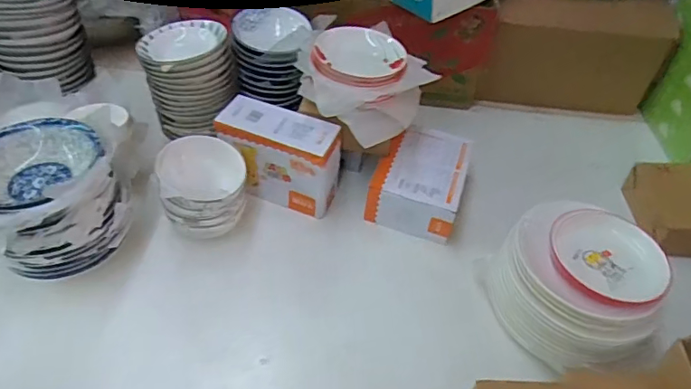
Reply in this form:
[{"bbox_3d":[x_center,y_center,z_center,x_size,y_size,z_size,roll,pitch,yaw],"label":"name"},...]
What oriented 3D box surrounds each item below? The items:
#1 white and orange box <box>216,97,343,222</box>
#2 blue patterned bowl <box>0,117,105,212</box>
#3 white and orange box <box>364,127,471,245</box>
[{"bbox_3d":[-0.128,-0.071,1.017,0.223,0.176,0.096,16,47,9],"label":"white and orange box"},{"bbox_3d":[-0.486,-0.041,0.796,0.202,0.072,0.187,3,47,-3],"label":"blue patterned bowl"},{"bbox_3d":[0.154,-0.025,1.066,0.171,0.120,0.219,16,47,9],"label":"white and orange box"}]

